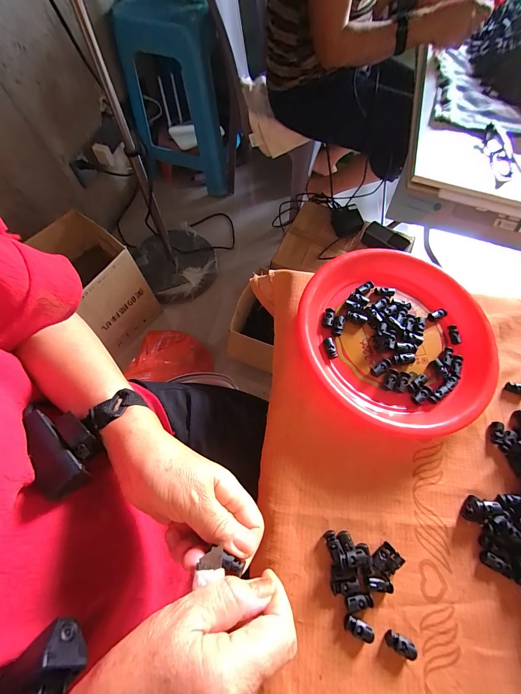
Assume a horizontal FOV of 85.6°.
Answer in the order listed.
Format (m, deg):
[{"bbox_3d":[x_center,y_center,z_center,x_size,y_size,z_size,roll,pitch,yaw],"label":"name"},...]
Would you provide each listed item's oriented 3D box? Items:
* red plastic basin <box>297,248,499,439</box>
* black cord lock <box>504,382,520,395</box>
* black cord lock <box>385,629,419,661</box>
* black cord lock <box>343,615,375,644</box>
[{"bbox_3d":[0.177,-0.013,0.379,0.255,0.040,0.257,1,67,-2],"label":"red plastic basin"},{"bbox_3d":[0.349,0.057,0.381,0.030,0.008,0.014,12,67,2],"label":"black cord lock"},{"bbox_3d":[0.136,0.287,0.270,0.030,0.008,0.014,28,69,9],"label":"black cord lock"},{"bbox_3d":[0.096,0.273,0.273,0.030,0.008,0.013,28,69,9],"label":"black cord lock"}]

